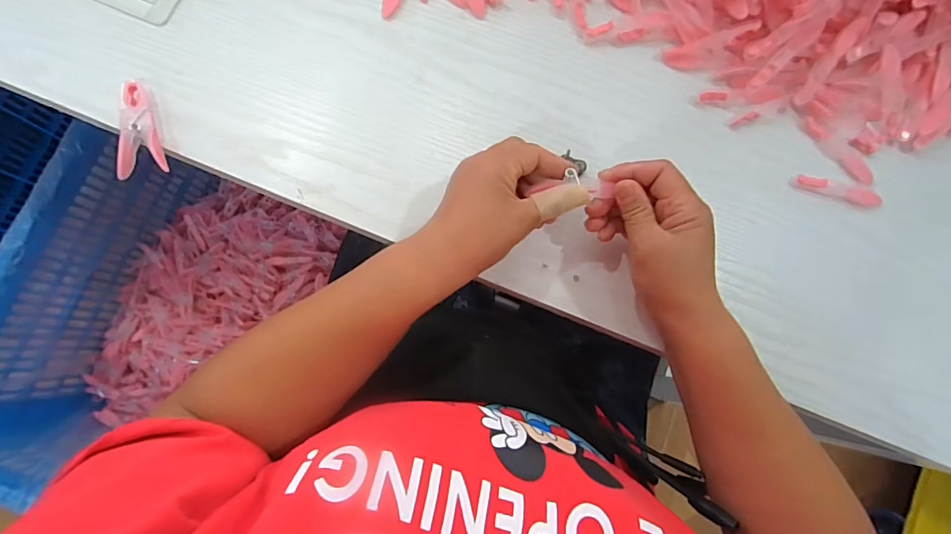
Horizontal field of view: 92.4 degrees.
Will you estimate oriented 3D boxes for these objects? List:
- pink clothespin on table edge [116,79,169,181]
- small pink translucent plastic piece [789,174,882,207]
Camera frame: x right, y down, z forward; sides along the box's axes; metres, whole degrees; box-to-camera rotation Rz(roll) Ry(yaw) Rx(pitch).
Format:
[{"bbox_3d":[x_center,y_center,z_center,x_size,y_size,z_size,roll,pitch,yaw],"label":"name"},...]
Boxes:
[{"bbox_3d":[-0.267,-0.109,0.358,0.033,0.017,0.077,-14,84,-7],"label":"pink clothespin on table edge"},{"bbox_3d":[0.311,-0.066,0.392,0.079,0.009,0.015,14,81,-3],"label":"small pink translucent plastic piece"}]

